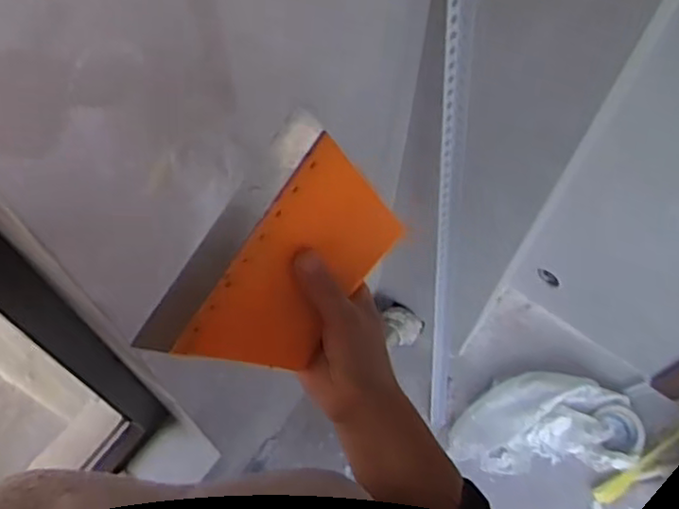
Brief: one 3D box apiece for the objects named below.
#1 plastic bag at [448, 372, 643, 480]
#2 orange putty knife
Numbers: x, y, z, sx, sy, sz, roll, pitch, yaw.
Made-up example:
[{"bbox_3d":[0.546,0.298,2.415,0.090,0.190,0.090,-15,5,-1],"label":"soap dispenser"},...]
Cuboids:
[{"bbox_3d":[0.434,0.344,1.464,0.390,0.121,0.189,-2,66,-2],"label":"plastic bag"},{"bbox_3d":[-0.035,0.011,0.452,0.160,0.111,0.010,-52,33,4],"label":"orange putty knife"}]

